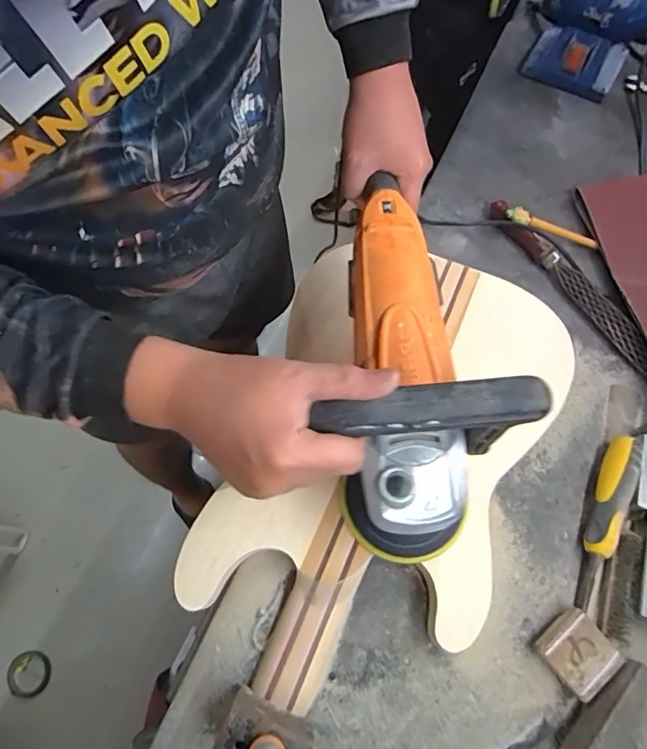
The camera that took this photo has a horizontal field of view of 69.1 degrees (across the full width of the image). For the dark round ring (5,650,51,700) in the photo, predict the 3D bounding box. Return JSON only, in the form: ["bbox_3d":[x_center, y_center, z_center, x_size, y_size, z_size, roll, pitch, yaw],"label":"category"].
[{"bbox_3d":[-0.678,0.691,1.081,0.091,0.018,0.103,-41,73,-16],"label":"dark round ring"}]

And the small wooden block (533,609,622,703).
[{"bbox_3d":[0.231,0.256,0.430,0.053,0.027,0.058,-33,71,-14],"label":"small wooden block"}]

